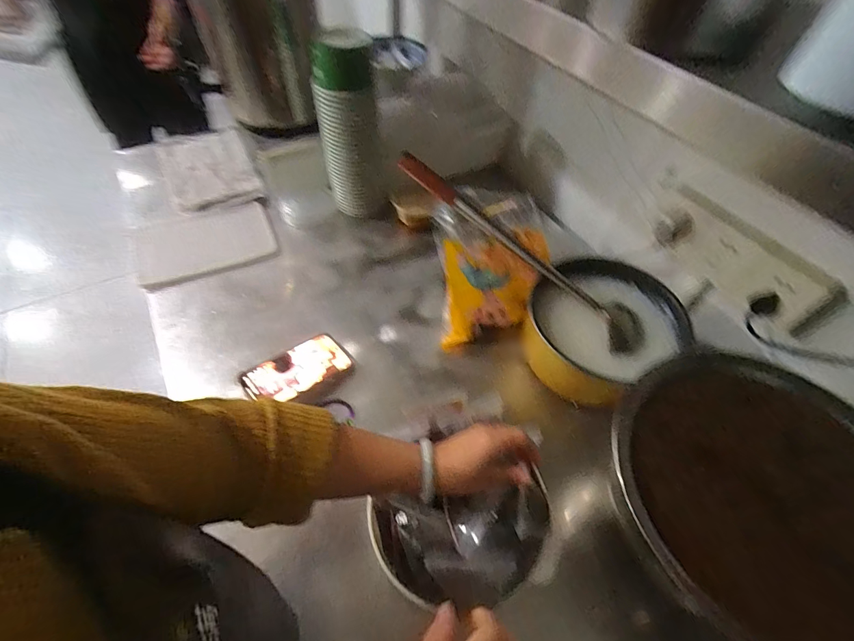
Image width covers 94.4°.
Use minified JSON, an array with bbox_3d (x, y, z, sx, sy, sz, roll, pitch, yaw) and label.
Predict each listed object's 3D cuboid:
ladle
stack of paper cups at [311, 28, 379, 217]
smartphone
[{"bbox_3d":[0.150,-0.115,0.627,0.470,0.062,0.082,38,59,6],"label":"ladle"},{"bbox_3d":[-0.147,-0.355,0.773,0.107,0.309,0.098,-9,54,-9],"label":"stack of paper cups"},{"bbox_3d":[-0.195,0.075,0.605,0.154,0.008,0.076,-27,66,-34],"label":"smartphone"}]

